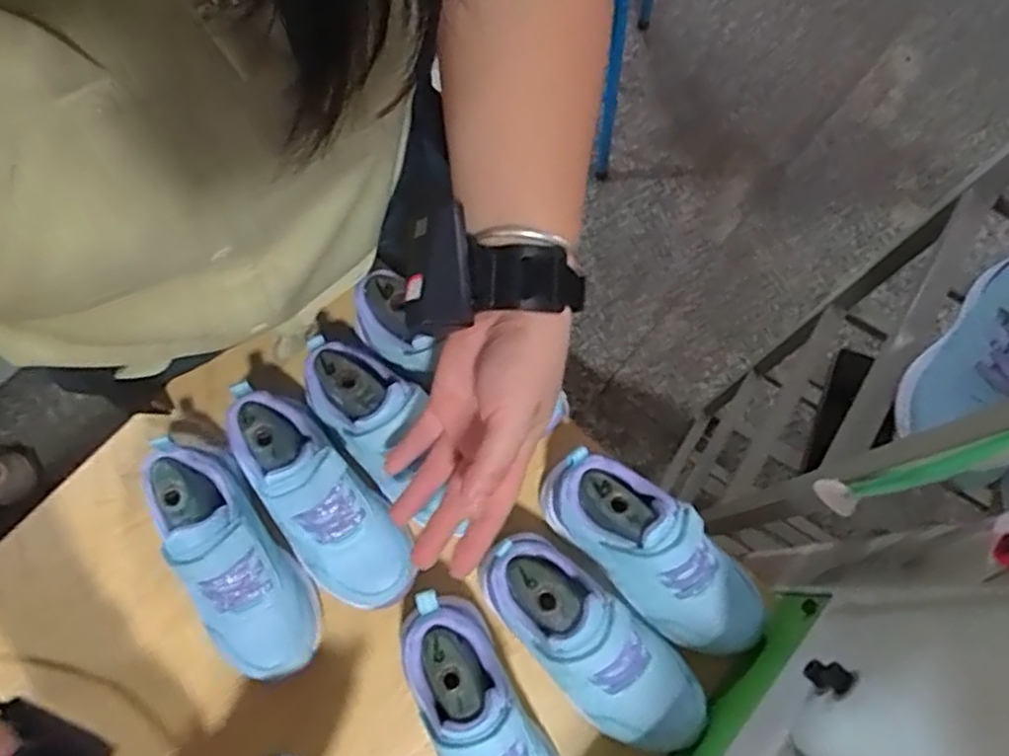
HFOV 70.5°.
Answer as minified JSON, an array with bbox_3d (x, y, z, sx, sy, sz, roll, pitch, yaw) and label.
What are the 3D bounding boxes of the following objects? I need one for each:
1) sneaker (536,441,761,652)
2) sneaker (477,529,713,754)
[{"bbox_3d":[0.106,0.121,0.494,0.180,0.066,0.070,42,77,11],"label":"sneaker"},{"bbox_3d":[0.057,0.183,0.486,0.182,0.084,0.074,45,77,-3],"label":"sneaker"}]

